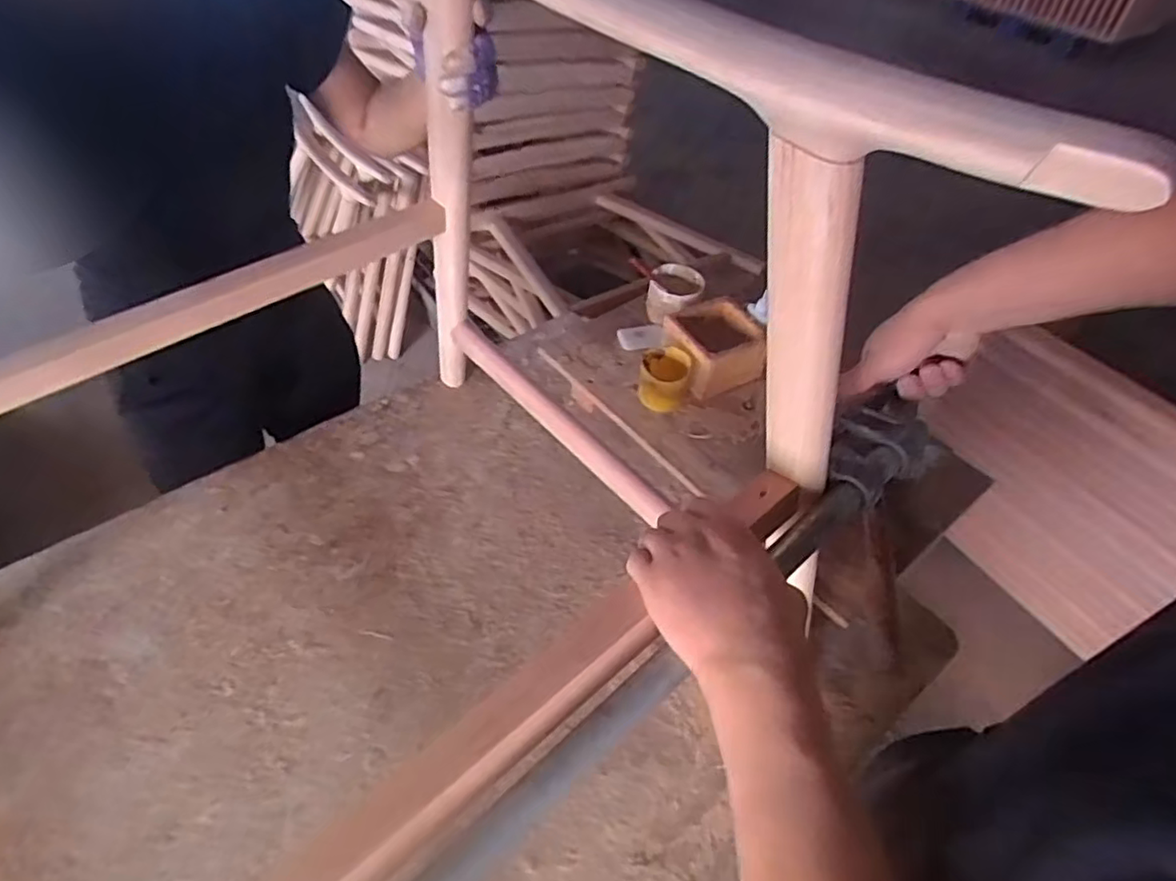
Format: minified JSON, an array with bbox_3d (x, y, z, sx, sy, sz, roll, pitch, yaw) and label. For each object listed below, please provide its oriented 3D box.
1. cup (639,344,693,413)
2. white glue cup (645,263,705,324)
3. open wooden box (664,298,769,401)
[{"bbox_3d":[0.111,-0.091,0.929,0.074,0.063,0.080,7,48,2],"label":"cup"},{"bbox_3d":[0.142,-0.234,1.037,0.090,0.066,0.101,14,48,8],"label":"white glue cup"},{"bbox_3d":[0.192,-0.139,0.955,0.133,0.074,0.128,-13,50,-16],"label":"open wooden box"}]

